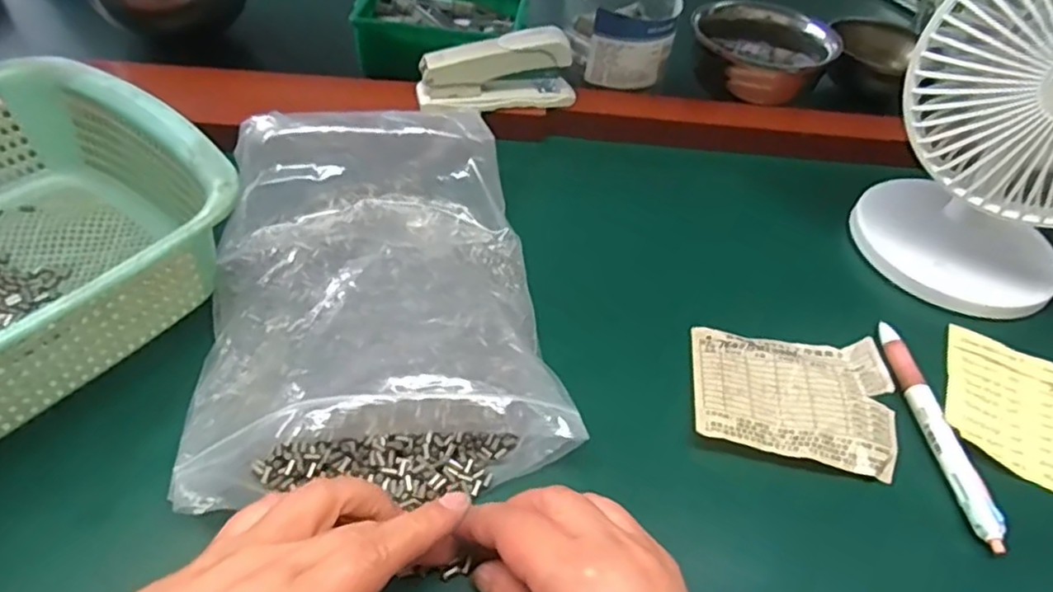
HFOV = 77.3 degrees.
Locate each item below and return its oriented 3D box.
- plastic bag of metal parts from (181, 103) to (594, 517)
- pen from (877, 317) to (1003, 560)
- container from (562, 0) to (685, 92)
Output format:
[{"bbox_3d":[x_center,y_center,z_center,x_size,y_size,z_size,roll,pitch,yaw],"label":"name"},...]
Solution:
[{"bbox_3d":[-0.083,-0.007,0.365,0.179,0.068,0.252,-6,46,-11],"label":"plastic bag of metal parts"},{"bbox_3d":[0.225,0.069,0.364,0.013,0.009,0.141,2,46,-5],"label":"pen"},{"bbox_3d":[0.081,-0.238,0.579,0.097,0.065,0.102,4,46,-4],"label":"container"}]

